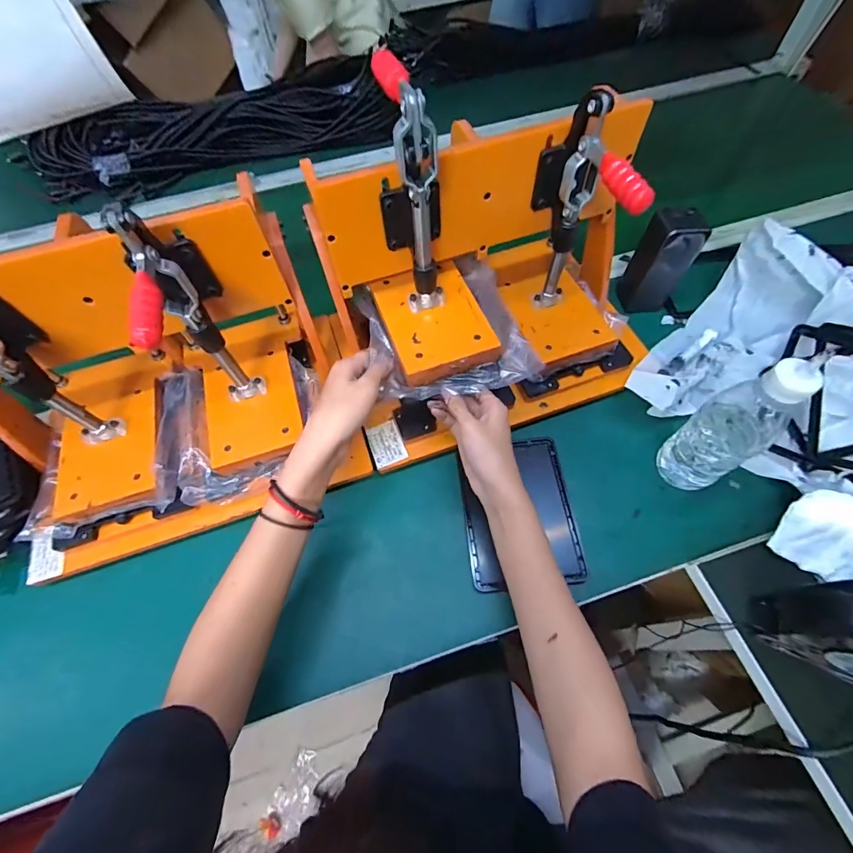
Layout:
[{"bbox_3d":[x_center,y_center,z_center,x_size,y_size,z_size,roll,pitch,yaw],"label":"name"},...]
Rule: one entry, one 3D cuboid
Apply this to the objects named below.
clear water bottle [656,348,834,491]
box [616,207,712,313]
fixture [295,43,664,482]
[{"bbox_3d":[0.295,-0.003,0.386,0.065,0.185,0.060,-32,64,-14],"label":"clear water bottle"},{"bbox_3d":[0.306,-0.214,0.533,0.066,0.127,0.049,1,62,4],"label":"box"},{"bbox_3d":[0.080,-0.146,0.408,0.346,0.282,0.177,-18,62,-6],"label":"fixture"}]

